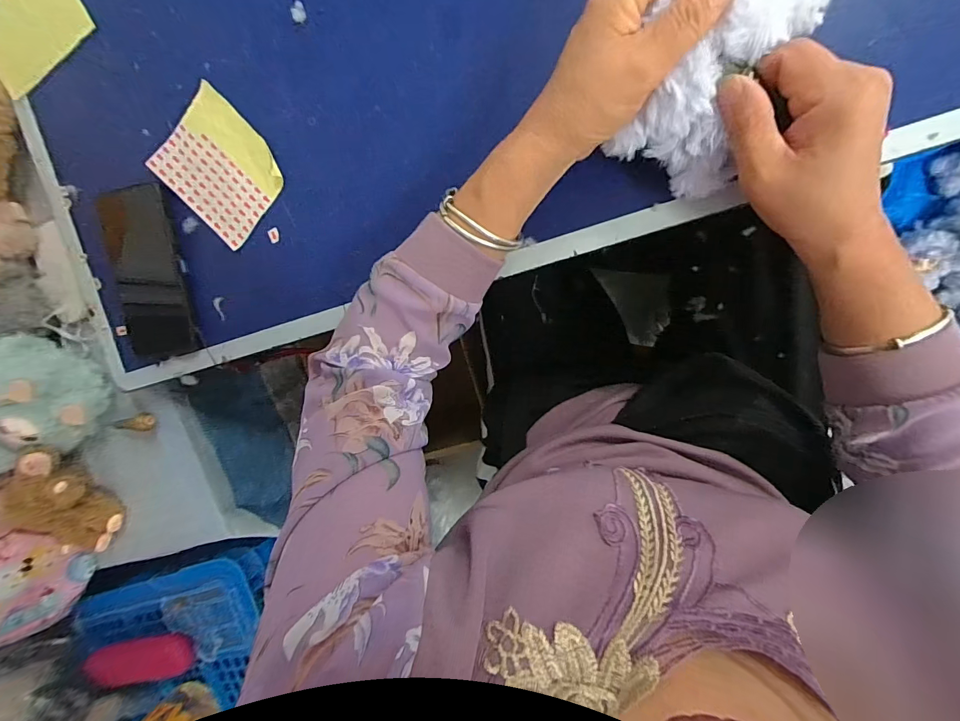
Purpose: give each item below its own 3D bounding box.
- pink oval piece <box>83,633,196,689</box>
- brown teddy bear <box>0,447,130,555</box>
[{"bbox_3d":[-0.413,0.367,0.505,0.123,0.031,0.043,-10,95,8],"label":"pink oval piece"},{"bbox_3d":[-0.481,0.166,0.478,0.089,0.055,0.131,-27,93,14],"label":"brown teddy bear"}]

